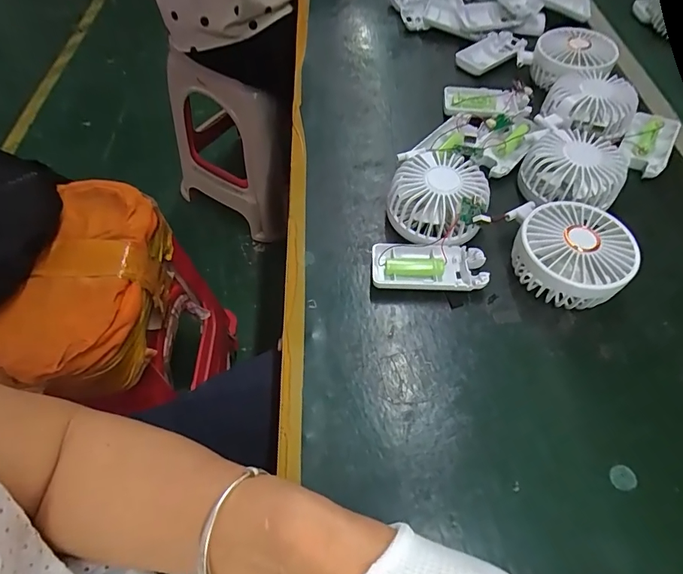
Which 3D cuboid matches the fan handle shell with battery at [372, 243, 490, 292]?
[{"bbox_3d":[0.074,-0.014,0.364,0.093,0.018,0.047,-2,57,-1],"label":"fan handle shell with battery"}]

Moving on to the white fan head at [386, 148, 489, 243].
[{"bbox_3d":[0.086,-0.079,0.386,0.082,0.049,0.083,15,58,10],"label":"white fan head"}]

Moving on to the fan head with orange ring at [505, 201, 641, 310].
[{"bbox_3d":[0.187,-0.028,0.354,0.083,0.046,0.090,0,57,0],"label":"fan head with orange ring"}]

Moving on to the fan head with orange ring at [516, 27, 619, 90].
[{"bbox_3d":[0.262,-0.262,0.495,0.091,0.038,0.090,-9,57,-5],"label":"fan head with orange ring"}]

